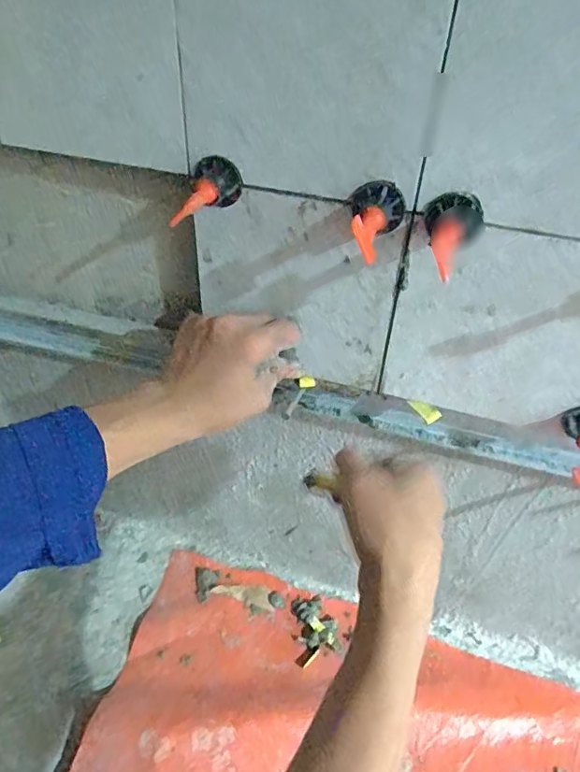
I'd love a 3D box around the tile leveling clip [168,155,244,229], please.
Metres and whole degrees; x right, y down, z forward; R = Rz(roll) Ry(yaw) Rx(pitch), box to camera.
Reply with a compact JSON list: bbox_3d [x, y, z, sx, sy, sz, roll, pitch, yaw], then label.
[{"bbox_3d":[-0.051,-0.119,0.330,0.033,0.029,0.055,8,43,5],"label":"tile leveling clip"}]

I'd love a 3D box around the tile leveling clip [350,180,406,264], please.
[{"bbox_3d":[0.050,-0.093,0.305,0.032,0.028,0.062,8,43,6],"label":"tile leveling clip"}]

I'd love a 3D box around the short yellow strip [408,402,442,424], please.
[{"bbox_3d":[0.104,0.021,0.414,0.027,0.012,0.006,21,46,19],"label":"short yellow strip"}]

